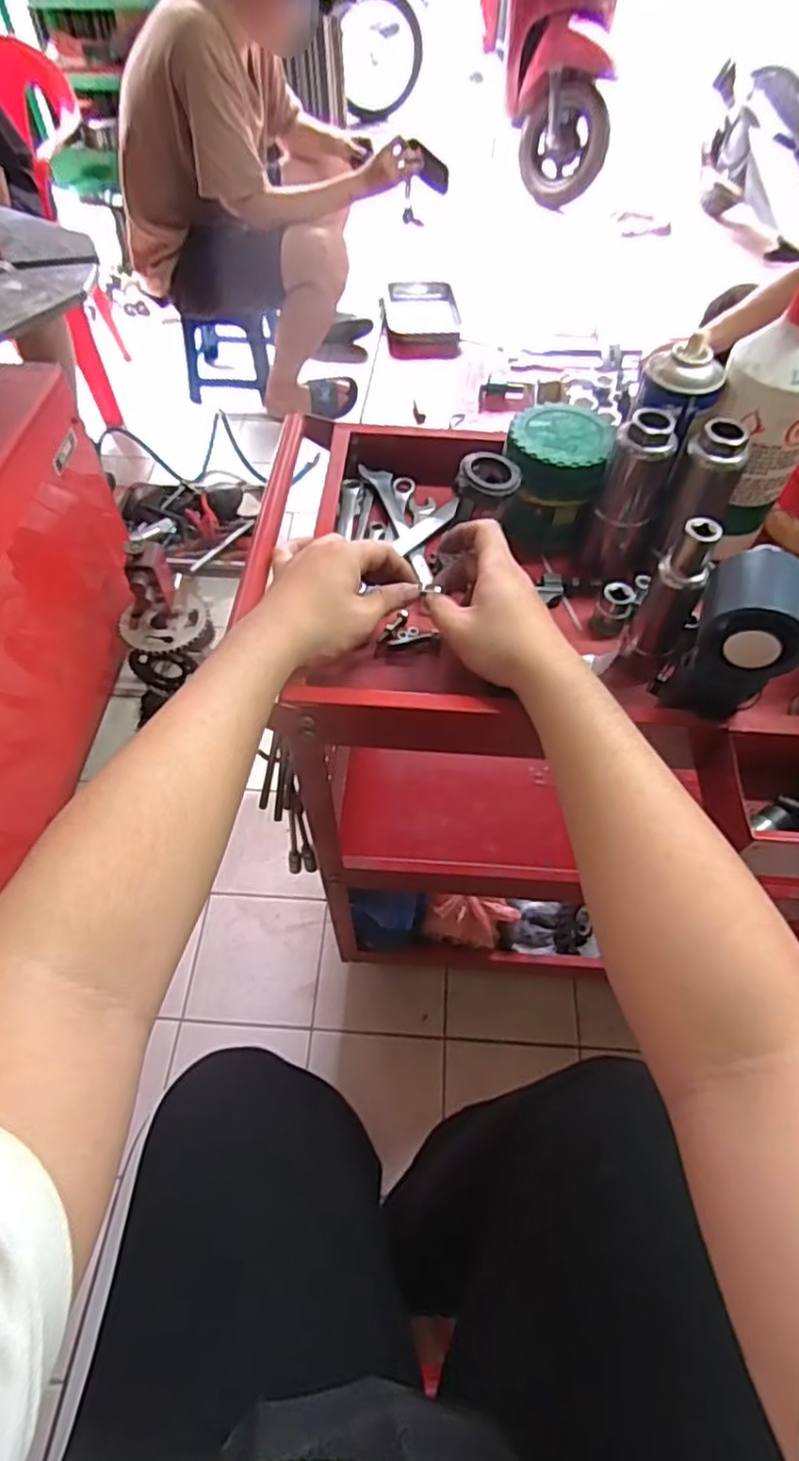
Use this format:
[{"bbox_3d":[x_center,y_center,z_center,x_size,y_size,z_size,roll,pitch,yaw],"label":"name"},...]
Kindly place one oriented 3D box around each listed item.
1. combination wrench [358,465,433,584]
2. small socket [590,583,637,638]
[{"bbox_3d":[-0.001,-0.208,0.669,0.028,0.012,0.165,-15,59,-11],"label":"combination wrench"},{"bbox_3d":[0.185,-0.104,0.582,0.028,0.040,0.025,24,59,14],"label":"small socket"}]

